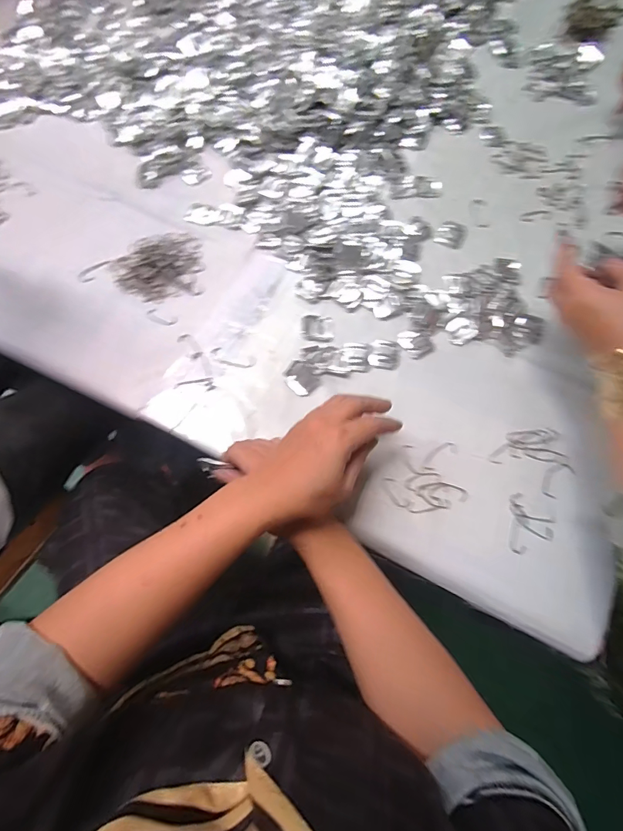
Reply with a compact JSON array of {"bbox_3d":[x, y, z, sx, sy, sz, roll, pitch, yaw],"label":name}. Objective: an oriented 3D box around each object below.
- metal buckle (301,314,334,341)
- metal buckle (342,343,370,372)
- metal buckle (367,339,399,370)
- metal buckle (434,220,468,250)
[{"bbox_3d":[0.007,-0.100,0.470,0.037,0.005,0.034,1,71,1],"label":"metal buckle"},{"bbox_3d":[0.050,-0.067,0.458,0.031,0.004,0.037,0,71,1],"label":"metal buckle"},{"bbox_3d":[0.084,-0.070,0.462,0.034,0.004,0.036,12,72,4],"label":"metal buckle"},{"bbox_3d":[0.180,-0.233,0.518,0.036,0.004,0.040,23,73,8],"label":"metal buckle"}]

